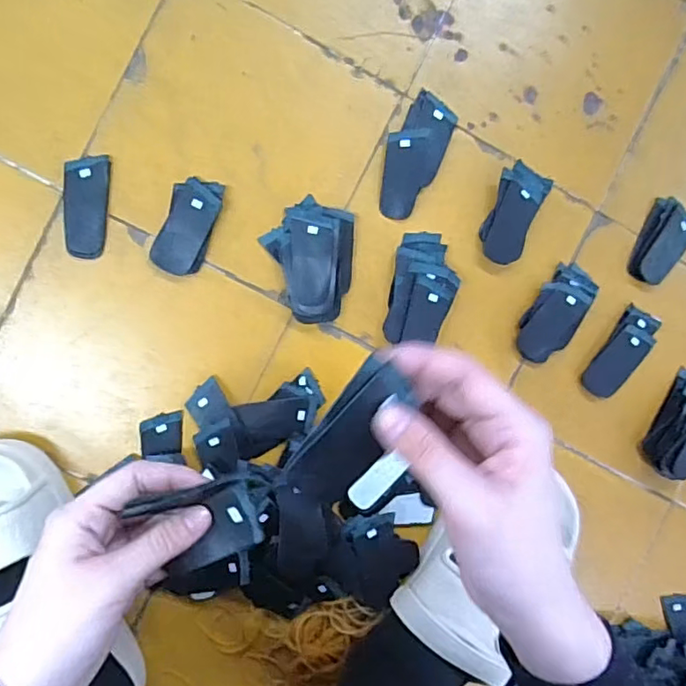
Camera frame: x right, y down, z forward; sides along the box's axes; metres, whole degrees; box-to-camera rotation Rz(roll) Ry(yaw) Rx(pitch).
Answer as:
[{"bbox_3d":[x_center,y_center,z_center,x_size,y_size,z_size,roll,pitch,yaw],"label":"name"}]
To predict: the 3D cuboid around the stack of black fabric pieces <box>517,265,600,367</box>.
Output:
[{"bbox_3d":[0.191,-0.025,0.499,0.048,0.010,0.090,30,90,-10],"label":"stack of black fabric pieces"}]

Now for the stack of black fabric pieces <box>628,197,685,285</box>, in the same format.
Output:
[{"bbox_3d":[0.293,-0.090,0.510,0.048,0.006,0.078,28,90,-10],"label":"stack of black fabric pieces"}]

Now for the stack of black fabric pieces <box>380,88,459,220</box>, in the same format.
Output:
[{"bbox_3d":[0.060,-0.157,0.475,0.047,0.006,0.104,27,90,-10],"label":"stack of black fabric pieces"}]

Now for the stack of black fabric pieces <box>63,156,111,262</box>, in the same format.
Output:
[{"bbox_3d":[-0.201,-0.106,0.440,0.033,0.004,0.078,3,94,-9],"label":"stack of black fabric pieces"}]

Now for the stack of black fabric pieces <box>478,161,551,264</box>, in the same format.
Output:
[{"bbox_3d":[0.147,-0.111,0.485,0.045,0.013,0.085,22,91,-10],"label":"stack of black fabric pieces"}]

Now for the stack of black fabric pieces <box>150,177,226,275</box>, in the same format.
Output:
[{"bbox_3d":[-0.124,-0.094,0.449,0.039,0.013,0.078,19,92,-10],"label":"stack of black fabric pieces"}]

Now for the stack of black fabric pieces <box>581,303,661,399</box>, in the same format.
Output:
[{"bbox_3d":[0.254,0.011,0.510,0.039,0.010,0.085,33,89,-10],"label":"stack of black fabric pieces"}]

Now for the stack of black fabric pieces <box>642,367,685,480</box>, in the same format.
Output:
[{"bbox_3d":[0.320,0.080,0.516,0.056,0.034,0.098,28,90,-10],"label":"stack of black fabric pieces"}]

